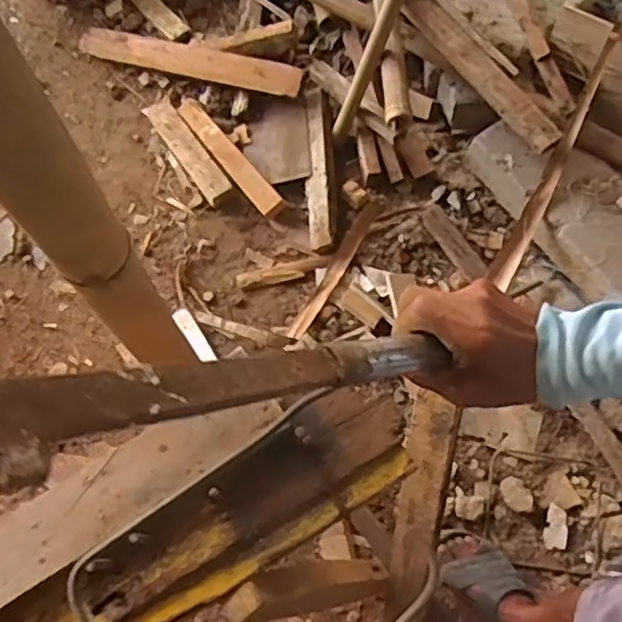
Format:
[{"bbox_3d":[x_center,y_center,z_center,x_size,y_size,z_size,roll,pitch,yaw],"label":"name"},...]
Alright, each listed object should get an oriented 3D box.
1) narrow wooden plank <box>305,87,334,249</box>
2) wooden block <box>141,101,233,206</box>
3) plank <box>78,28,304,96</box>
[{"bbox_3d":[0.015,-0.332,1.487,0.055,0.028,0.396,-3,70,1],"label":"narrow wooden plank"},{"bbox_3d":[-0.287,-0.377,1.537,0.062,0.031,0.308,-33,72,-10],"label":"wooden block"},{"bbox_3d":[-0.295,-0.603,1.588,0.602,0.032,0.073,18,102,16],"label":"plank"}]

